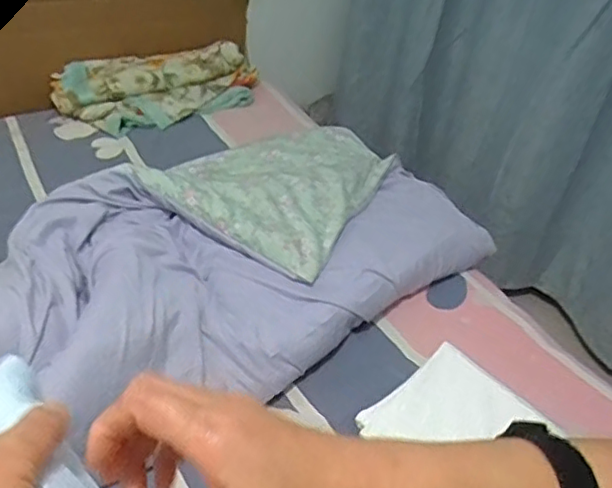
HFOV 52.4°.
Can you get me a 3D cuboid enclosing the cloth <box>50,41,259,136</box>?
[{"bbox_3d":[-0.412,-0.420,1.675,0.549,0.130,0.271,1,42,-7],"label":"cloth"}]

